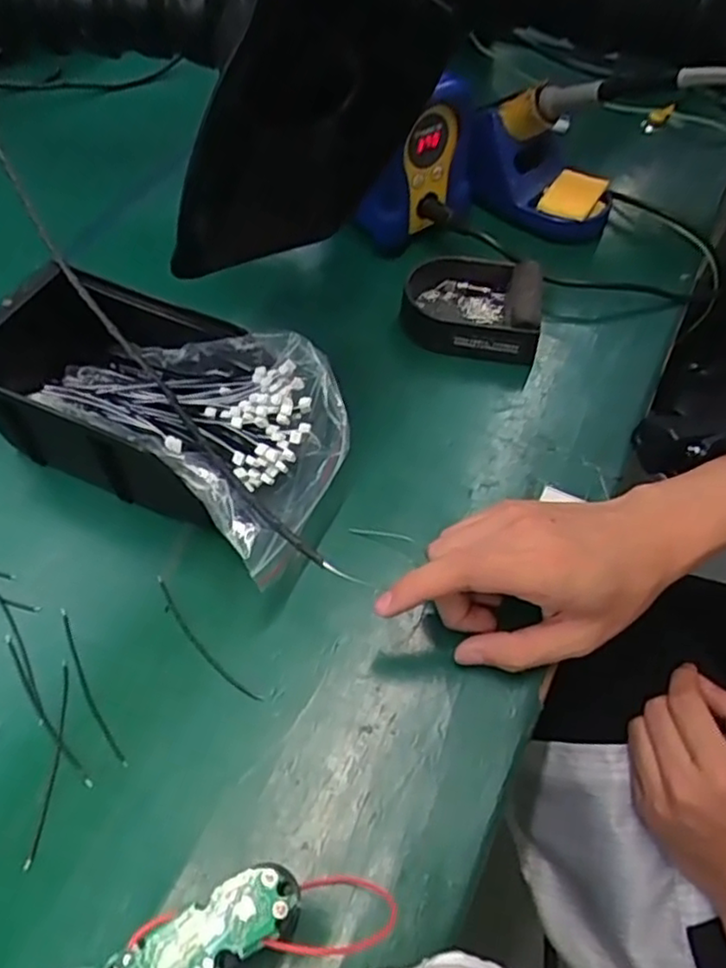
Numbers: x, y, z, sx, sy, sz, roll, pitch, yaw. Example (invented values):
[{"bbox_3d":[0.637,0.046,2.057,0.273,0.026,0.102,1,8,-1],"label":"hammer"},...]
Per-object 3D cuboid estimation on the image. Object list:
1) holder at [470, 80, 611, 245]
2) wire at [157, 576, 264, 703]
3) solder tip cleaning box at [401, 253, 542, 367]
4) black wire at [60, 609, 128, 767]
[{"bbox_3d":[0.153,-0.266,0.565,0.118,0.096,0.073,9,57,6],"label":"holder"},{"bbox_3d":[-0.089,0.087,0.374,0.010,0.004,0.097,-42,63,-13],"label":"wire"},{"bbox_3d":[0.082,-0.131,0.503,0.105,0.040,0.084,4,55,3],"label":"solder tip cleaning box"},{"bbox_3d":[-0.146,0.105,0.357,0.007,0.004,0.097,-27,61,-17],"label":"black wire"}]

